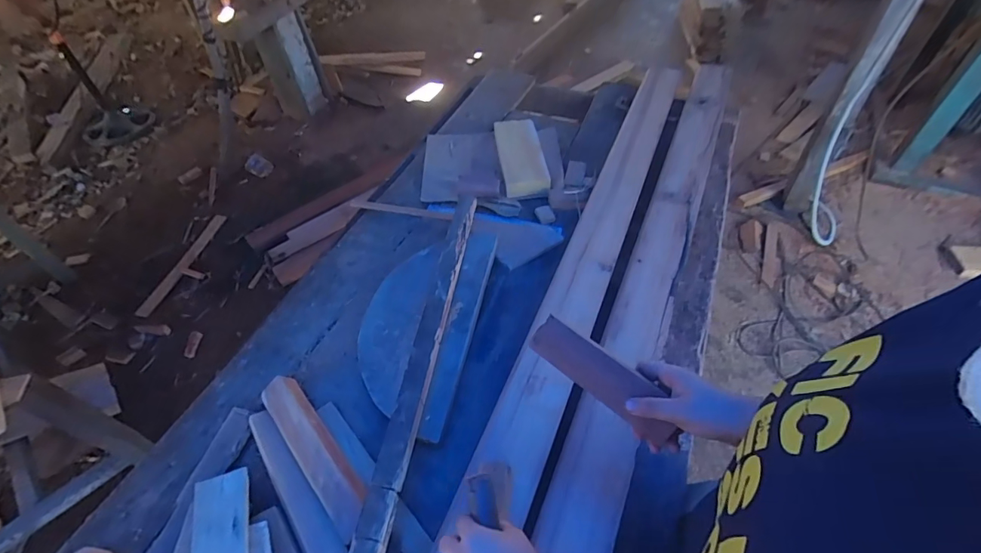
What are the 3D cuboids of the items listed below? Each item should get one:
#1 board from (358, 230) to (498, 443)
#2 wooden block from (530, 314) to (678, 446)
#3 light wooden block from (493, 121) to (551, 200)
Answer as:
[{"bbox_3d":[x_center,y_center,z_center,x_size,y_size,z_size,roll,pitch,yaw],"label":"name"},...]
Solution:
[{"bbox_3d":[-0.124,0.064,0.846,0.200,0.028,0.429,11,52,9],"label":"board"},{"bbox_3d":[0.118,0.105,0.527,0.148,0.026,0.050,37,95,20],"label":"wooden block"},{"bbox_3d":[0.075,-0.311,1.140,0.109,0.053,0.282,-6,50,0],"label":"light wooden block"}]

